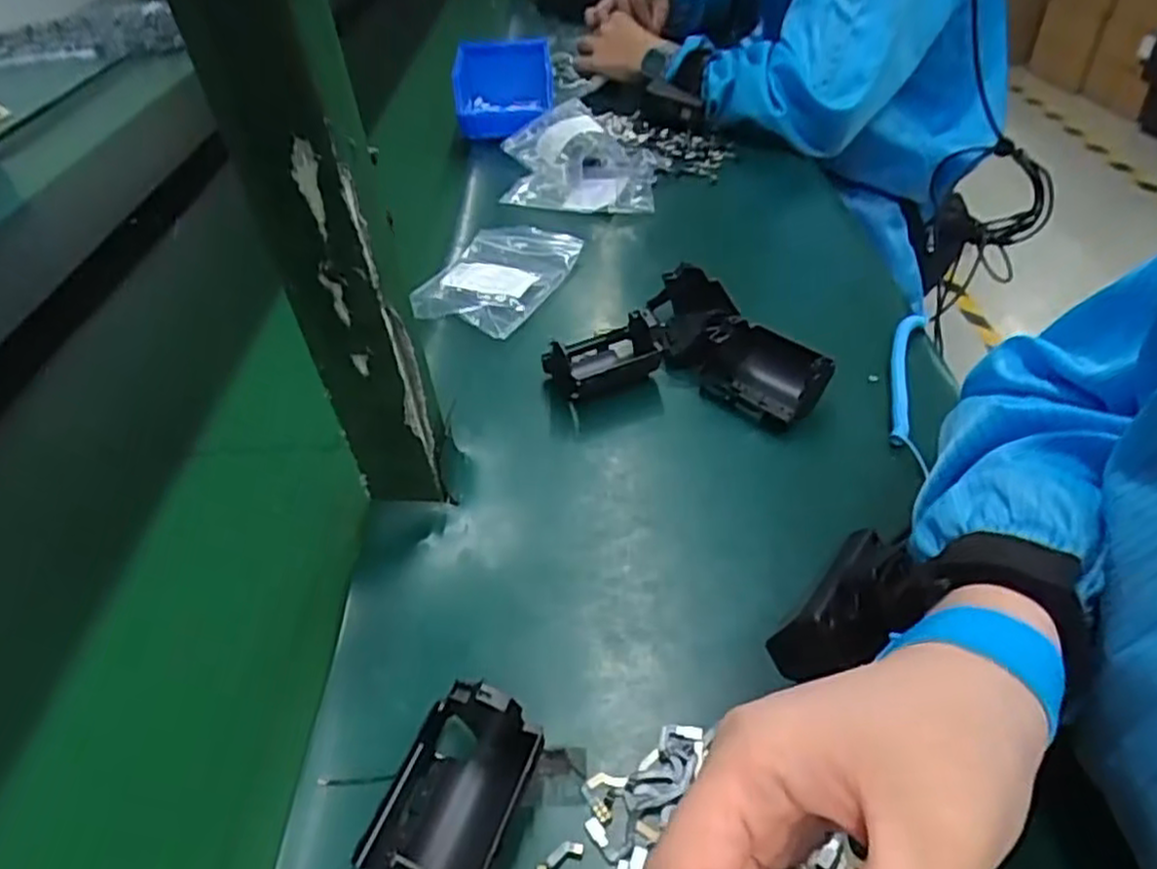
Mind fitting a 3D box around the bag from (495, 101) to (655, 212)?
[{"bbox_3d":[0.000,-0.281,0.742,0.155,0.041,0.201,0,42,2],"label":"bag"}]

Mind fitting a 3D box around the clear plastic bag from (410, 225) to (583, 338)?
[{"bbox_3d":[-0.066,-0.129,0.594,0.101,0.018,0.156,13,44,17],"label":"clear plastic bag"}]

